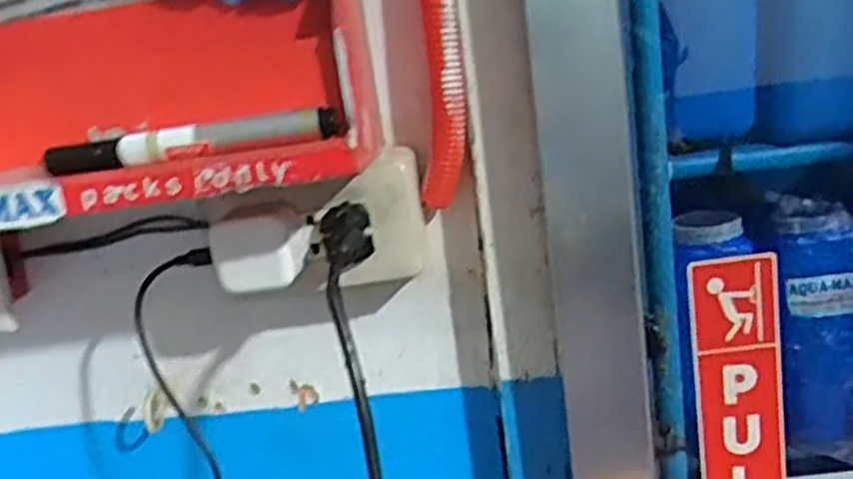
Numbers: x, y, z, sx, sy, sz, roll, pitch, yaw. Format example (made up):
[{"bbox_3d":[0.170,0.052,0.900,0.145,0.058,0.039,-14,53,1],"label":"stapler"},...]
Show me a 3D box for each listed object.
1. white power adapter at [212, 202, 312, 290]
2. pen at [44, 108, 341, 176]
[{"bbox_3d":[-0.093,0.003,0.447,0.043,0.044,0.035,-4,12,15],"label":"white power adapter"},{"bbox_3d":[-0.111,-0.047,0.375,0.138,0.014,0.021,-5,12,10],"label":"pen"}]

